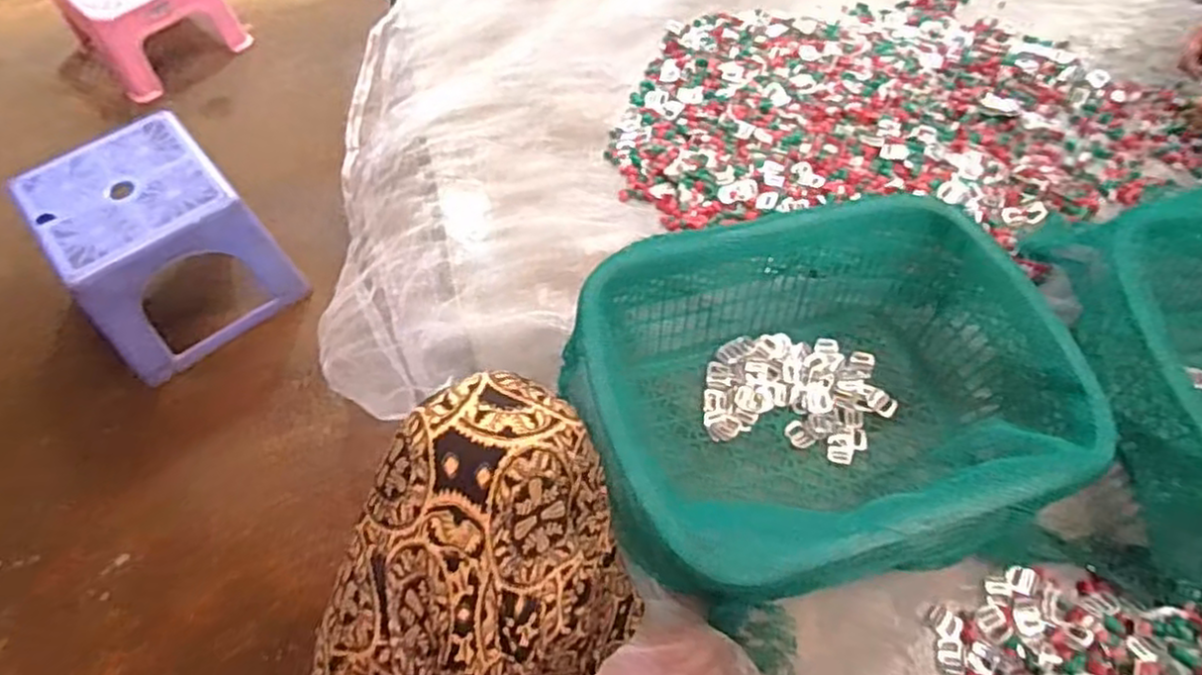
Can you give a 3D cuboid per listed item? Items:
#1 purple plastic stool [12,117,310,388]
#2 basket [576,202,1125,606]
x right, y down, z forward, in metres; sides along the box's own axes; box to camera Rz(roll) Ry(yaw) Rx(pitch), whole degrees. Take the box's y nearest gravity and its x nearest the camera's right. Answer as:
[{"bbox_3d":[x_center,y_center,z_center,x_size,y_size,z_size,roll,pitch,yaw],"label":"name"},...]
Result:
[{"bbox_3d":[-0.599,-0.123,0.980,0.232,0.209,0.222,-40,66,-21],"label":"purple plastic stool"},{"bbox_3d":[0.219,0.061,0.728,0.472,0.166,0.363,-19,61,-11],"label":"basket"}]

